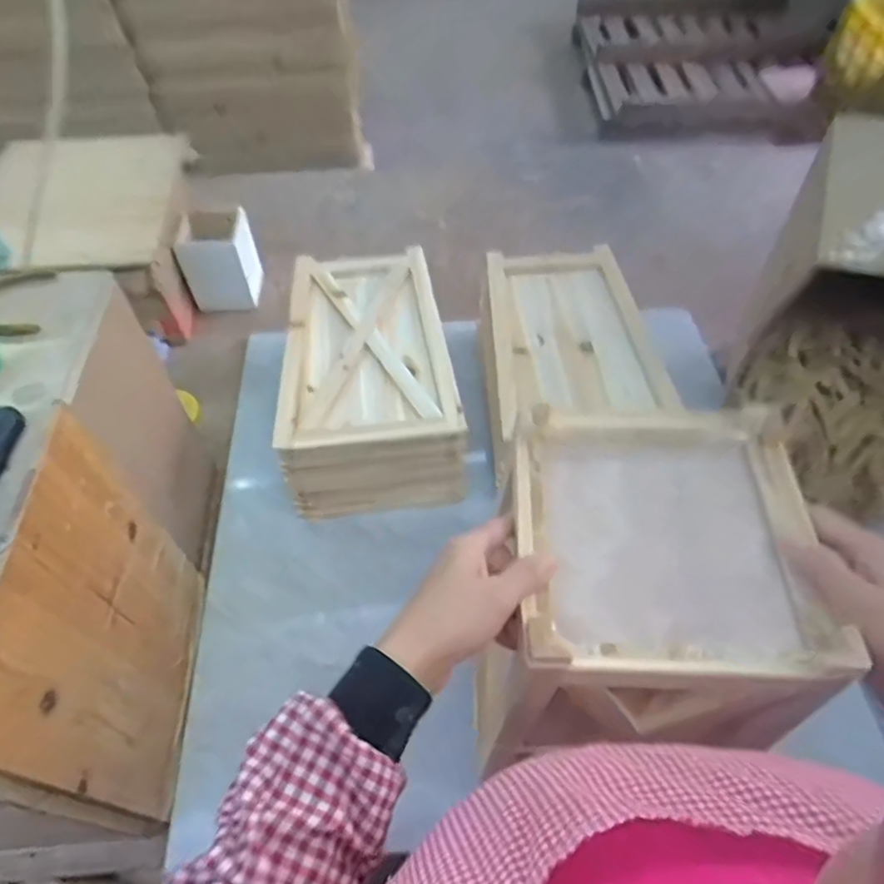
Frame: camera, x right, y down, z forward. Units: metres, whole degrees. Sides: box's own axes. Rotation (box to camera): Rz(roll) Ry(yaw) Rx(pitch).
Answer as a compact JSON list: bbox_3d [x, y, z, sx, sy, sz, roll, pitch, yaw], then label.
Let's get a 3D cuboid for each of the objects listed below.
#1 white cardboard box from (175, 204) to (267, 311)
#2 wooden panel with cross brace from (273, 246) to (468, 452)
[{"bbox_3d":[-0.406,-0.334,1.143,0.120,0.133,0.121,-1,54,0],"label":"white cardboard box"},{"bbox_3d":[-0.109,-0.149,0.887,0.231,0.027,0.375,-6,54,-4],"label":"wooden panel with cross brace"}]

